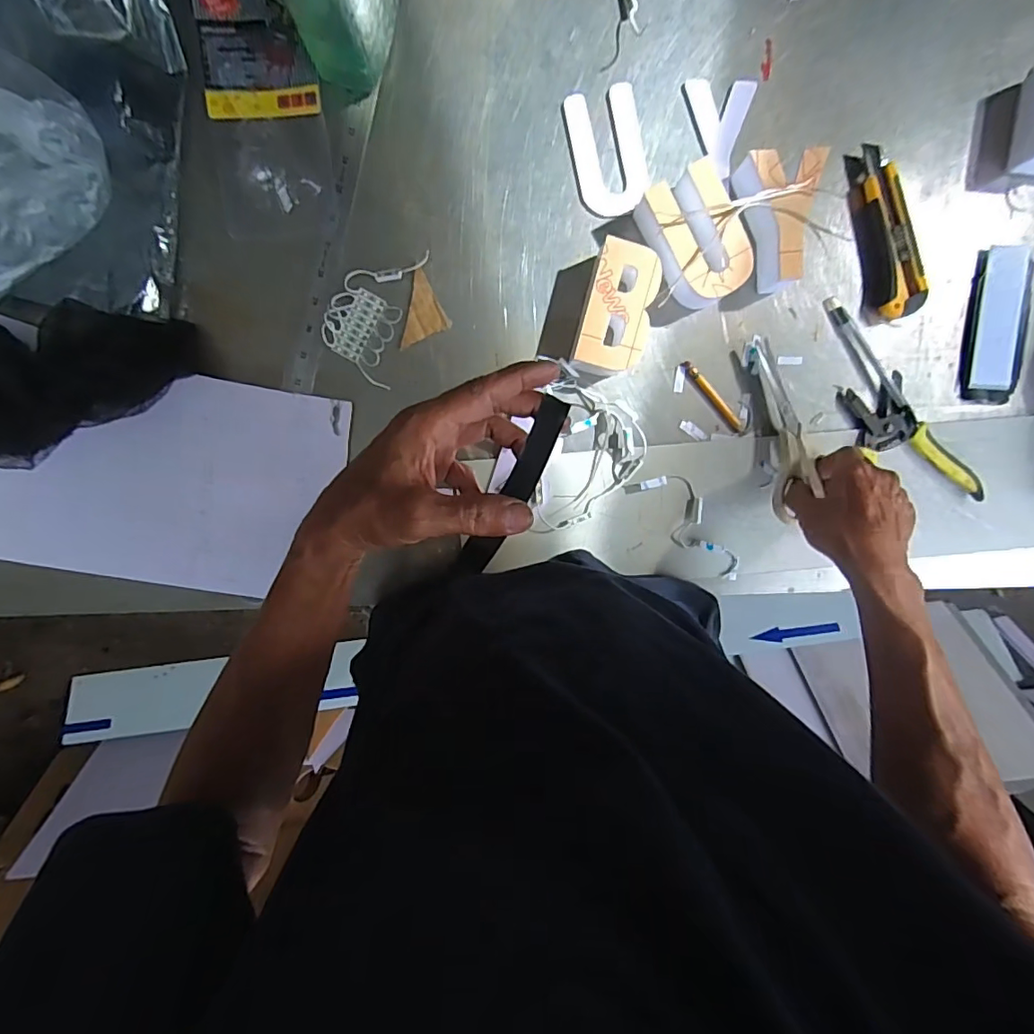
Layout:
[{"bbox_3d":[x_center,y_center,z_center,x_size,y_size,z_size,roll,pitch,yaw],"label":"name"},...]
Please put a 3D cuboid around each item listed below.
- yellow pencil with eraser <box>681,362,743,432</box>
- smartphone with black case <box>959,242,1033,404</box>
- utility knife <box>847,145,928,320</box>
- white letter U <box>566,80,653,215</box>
[{"bbox_3d":[0.195,-0.120,0.523,0.011,0.006,0.087,-42,97,3],"label":"yellow pencil with eraser"},{"bbox_3d":[0.478,-0.190,0.525,0.057,0.015,0.147,1,97,-3],"label":"smartphone with black case"},{"bbox_3d":[0.352,-0.269,0.505,0.048,0.019,0.152,-14,97,-1],"label":"utility knife"},{"bbox_3d":[0.086,-0.338,0.490,0.066,0.004,0.107,-13,97,-1],"label":"white letter U"}]

